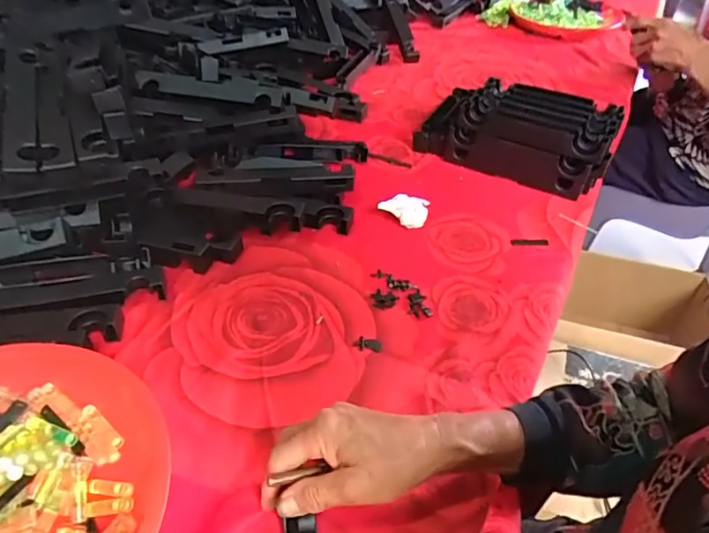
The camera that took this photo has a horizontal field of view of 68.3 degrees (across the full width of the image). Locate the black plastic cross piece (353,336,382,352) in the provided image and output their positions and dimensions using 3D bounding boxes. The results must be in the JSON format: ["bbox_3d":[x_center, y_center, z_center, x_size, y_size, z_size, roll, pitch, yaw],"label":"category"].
[{"bbox_3d":[0.013,0.076,0.509,0.027,0.004,0.018,5,42,4],"label":"black plastic cross piece"}]

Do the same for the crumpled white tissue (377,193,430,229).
[{"bbox_3d":[0.064,-0.074,0.653,0.055,0.021,0.047,17,44,17],"label":"crumpled white tissue"}]

